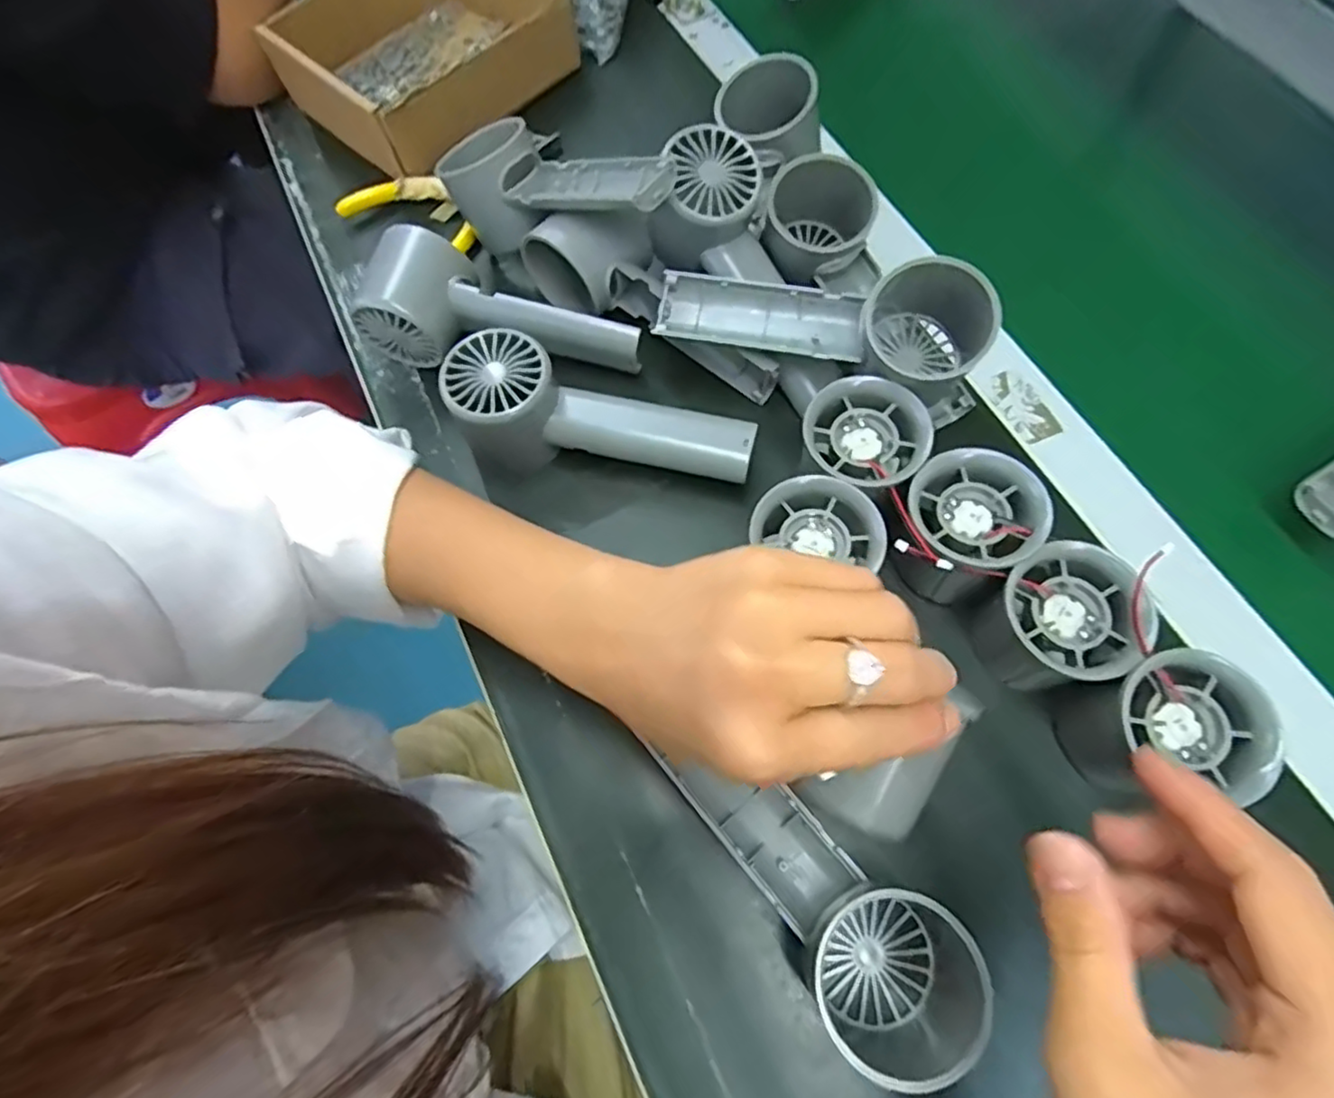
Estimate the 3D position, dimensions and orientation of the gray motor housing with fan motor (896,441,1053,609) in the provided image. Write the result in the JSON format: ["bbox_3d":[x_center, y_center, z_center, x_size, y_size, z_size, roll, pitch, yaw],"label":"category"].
[{"bbox_3d":[0.131,-0.008,0.295,0.052,0.051,0.054,-1,68,3],"label":"gray motor housing with fan motor"}]

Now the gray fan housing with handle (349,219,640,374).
[{"bbox_3d":[-0.091,-0.121,0.355,0.149,0.052,0.054,17,70,10],"label":"gray fan housing with handle"}]

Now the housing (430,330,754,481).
[{"bbox_3d":[-0.032,-0.067,0.335,0.150,0.053,0.049,8,68,6],"label":"housing"}]

